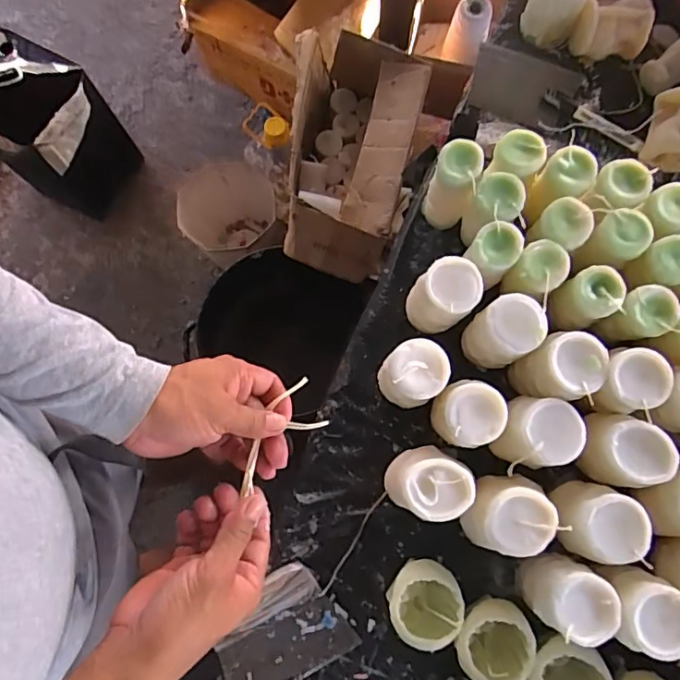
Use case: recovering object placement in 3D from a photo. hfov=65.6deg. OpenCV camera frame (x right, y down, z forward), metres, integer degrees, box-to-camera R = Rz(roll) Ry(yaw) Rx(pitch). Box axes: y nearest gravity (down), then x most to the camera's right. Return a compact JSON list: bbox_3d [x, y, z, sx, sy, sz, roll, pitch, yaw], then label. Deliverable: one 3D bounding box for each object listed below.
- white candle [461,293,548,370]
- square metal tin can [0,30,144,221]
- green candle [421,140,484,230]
[{"bbox_3d":[0.170,-0.006,0.554,0.068,0.083,0.056,-37,79,-7],"label":"white candle"},{"bbox_3d":[-0.683,-0.497,1.293,0.261,0.386,0.238,30,79,8],"label":"square metal tin can"},{"bbox_3d":[0.127,-0.175,0.604,0.049,0.105,0.050,0,77,1],"label":"green candle"}]

